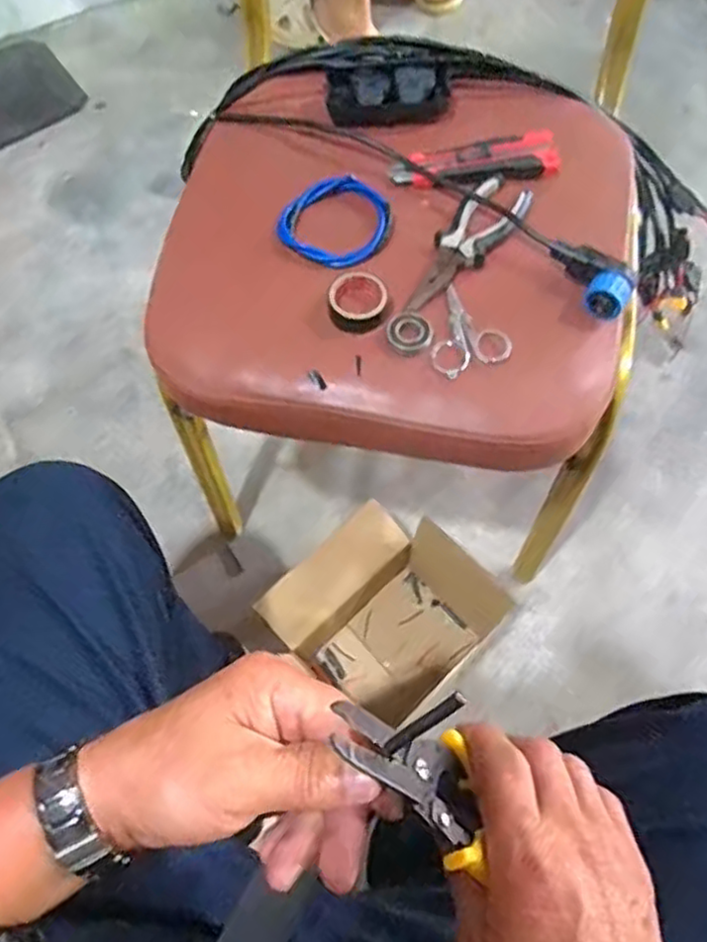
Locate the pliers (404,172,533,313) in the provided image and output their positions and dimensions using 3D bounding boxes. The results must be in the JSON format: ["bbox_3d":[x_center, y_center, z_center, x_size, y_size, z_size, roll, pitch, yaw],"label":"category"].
[{"bbox_3d":[0.092,-0.185,0.548,0.046,0.012,0.155,33,72,15],"label":"pliers"}]

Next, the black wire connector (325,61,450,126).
[{"bbox_3d":[0.032,-0.342,0.615,0.109,0.024,0.045,-7,67,0],"label":"black wire connector"}]

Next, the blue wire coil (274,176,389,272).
[{"bbox_3d":[-0.014,-0.207,0.565,0.089,0.016,0.081,-1,67,2],"label":"blue wire coil"}]

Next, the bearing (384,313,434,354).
[{"bbox_3d":[0.043,-0.106,0.517,0.035,0.007,0.032,-6,89,8],"label":"bearing"}]

